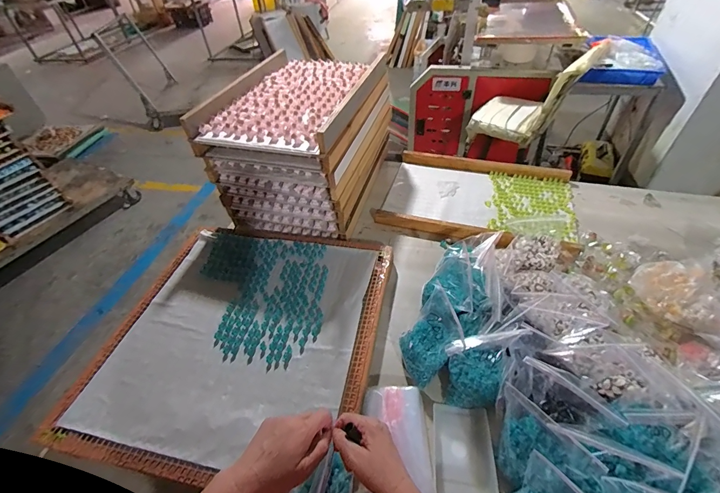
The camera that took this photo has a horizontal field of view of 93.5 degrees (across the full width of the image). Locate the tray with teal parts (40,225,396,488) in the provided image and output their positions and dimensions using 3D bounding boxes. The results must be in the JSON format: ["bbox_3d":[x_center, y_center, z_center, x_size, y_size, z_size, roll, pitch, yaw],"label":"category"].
[{"bbox_3d":[-0.261,0.191,0.791,0.590,0.042,0.591,5,47,11],"label":"tray with teal parts"}]

